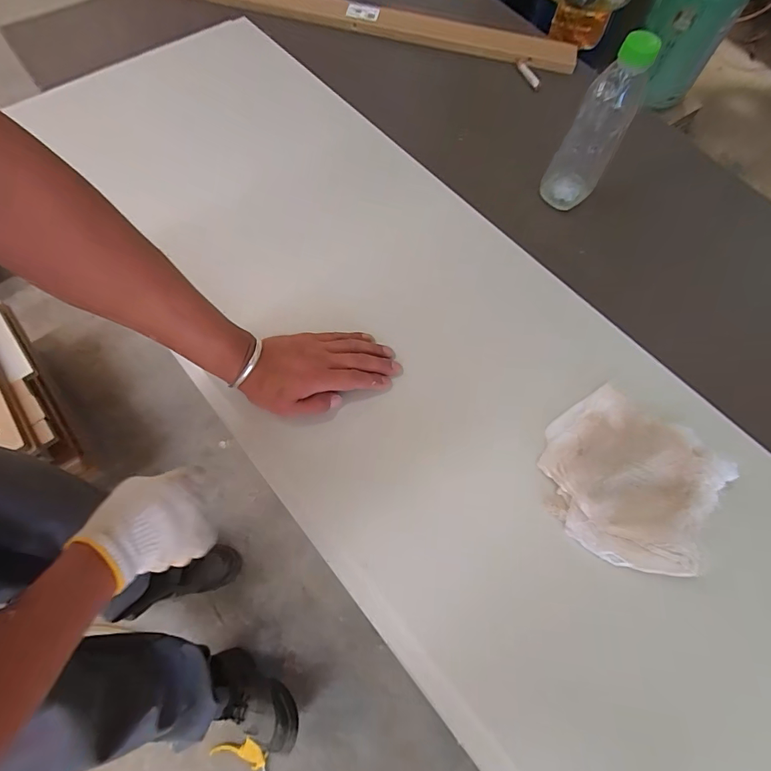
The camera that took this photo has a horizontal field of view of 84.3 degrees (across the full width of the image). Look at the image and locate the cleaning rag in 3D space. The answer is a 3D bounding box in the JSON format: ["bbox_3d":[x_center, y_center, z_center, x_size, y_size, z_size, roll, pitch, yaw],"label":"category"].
[{"bbox_3d":[0.248,0.096,0.440,0.167,0.023,0.158,41,77,20],"label":"cleaning rag"}]

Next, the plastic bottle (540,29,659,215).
[{"bbox_3d":[0.288,-0.347,0.588,0.071,0.210,0.059,30,70,10],"label":"plastic bottle"}]

